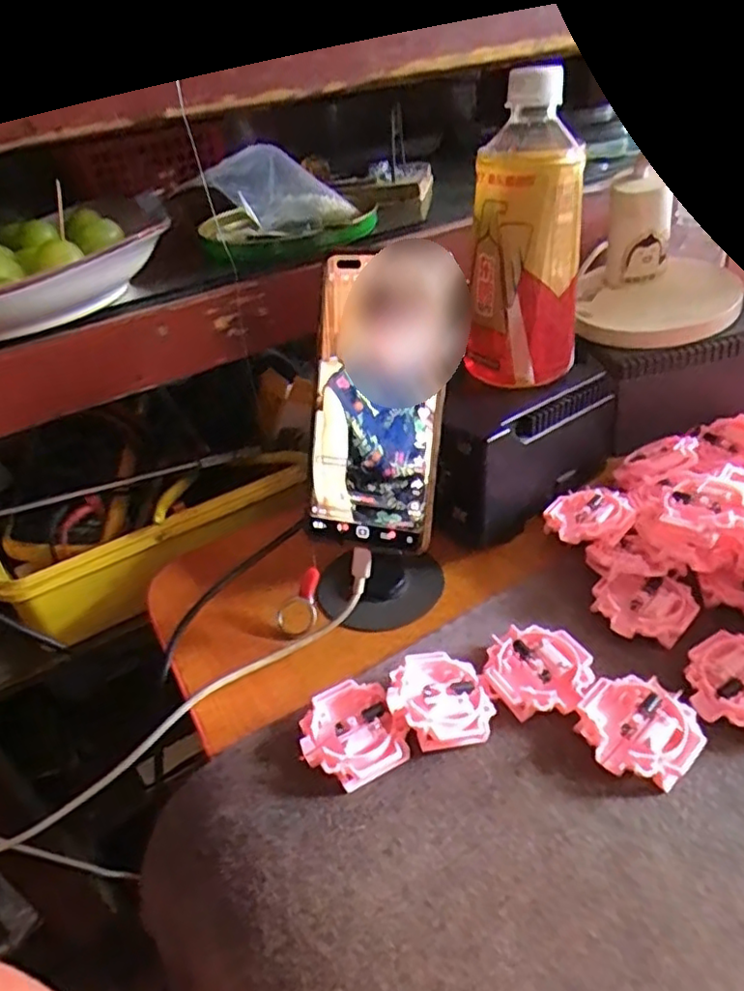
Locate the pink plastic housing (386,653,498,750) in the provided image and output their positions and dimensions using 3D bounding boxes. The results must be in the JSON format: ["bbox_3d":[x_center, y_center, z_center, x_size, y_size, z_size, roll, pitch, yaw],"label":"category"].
[{"bbox_3d":[0.033,0.102,0.327,0.048,0.016,0.051,-5,36,4],"label":"pink plastic housing"}]

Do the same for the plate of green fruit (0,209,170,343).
[{"bbox_3d":[-0.229,-0.136,0.395,0.168,0.043,0.189,-27,40,-25],"label":"plate of green fruit"}]

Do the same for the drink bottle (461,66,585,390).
[{"bbox_3d":[0.097,-0.161,0.414,0.071,0.171,0.056,5,37,17],"label":"drink bottle"}]

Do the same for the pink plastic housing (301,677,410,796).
[{"bbox_3d":[-0.011,0.117,0.320,0.047,0.012,0.049,-22,38,-19],"label":"pink plastic housing"}]

